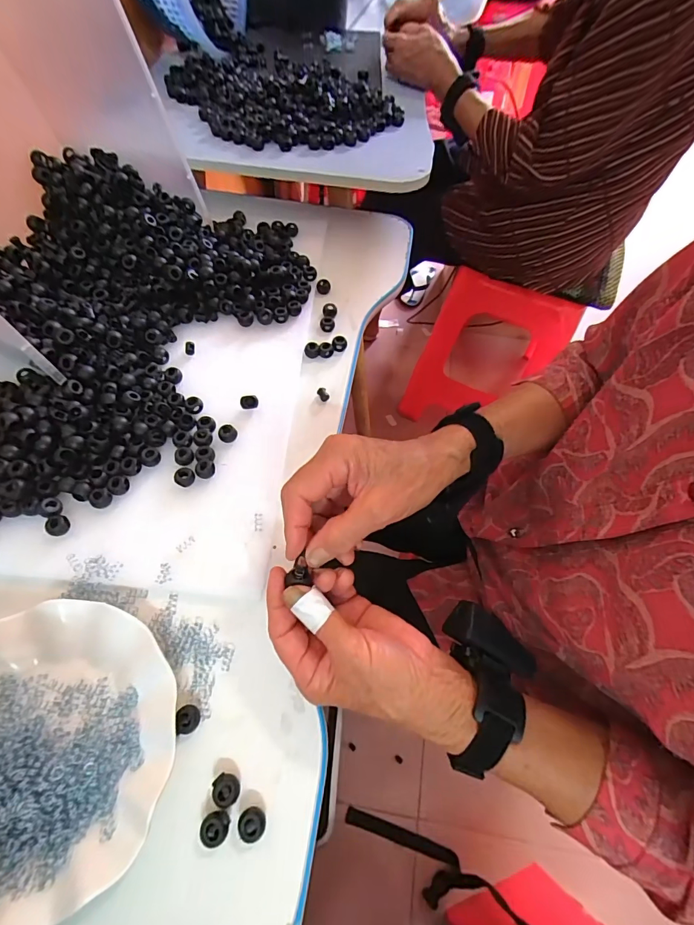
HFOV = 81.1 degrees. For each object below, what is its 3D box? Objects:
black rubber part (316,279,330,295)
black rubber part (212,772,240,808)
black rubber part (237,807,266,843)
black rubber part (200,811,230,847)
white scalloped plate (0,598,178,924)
[{"bbox_3d":[-0.030,-0.224,0.515,0.018,0.011,0.016,-2,62,-3],"label":"black rubber part"},{"bbox_3d":[-0.082,0.223,0.276,0.017,0.011,0.018,1,62,-2],"label":"black rubber part"},{"bbox_3d":[-0.063,0.239,0.269,0.017,0.012,0.017,4,62,0],"label":"black rubber part"},{"bbox_3d":[-0.087,0.241,0.268,0.017,0.014,0.018,1,62,-2],"label":"black rubber part"},{"bbox_3d":[-0.211,0.195,0.276,0.177,0.023,0.177,1,62,-2],"label":"white scalloped plate"}]

